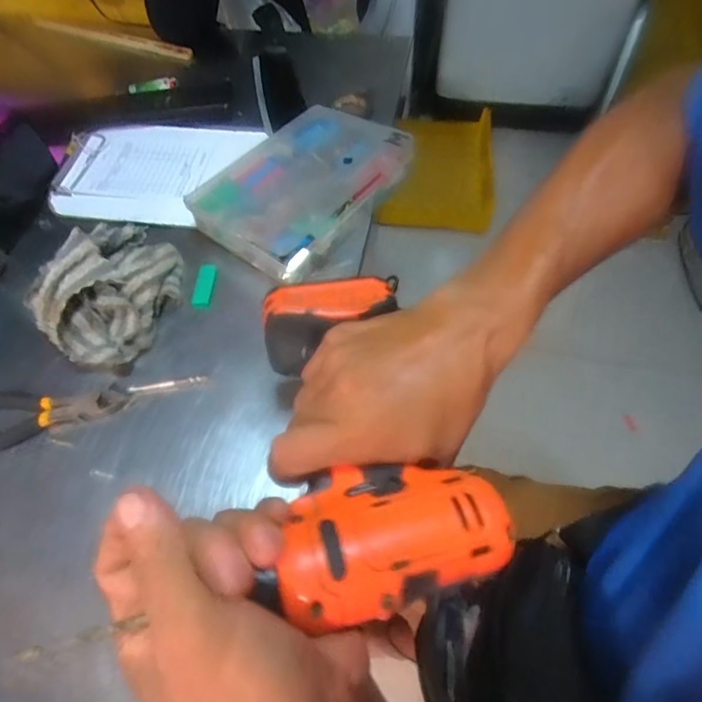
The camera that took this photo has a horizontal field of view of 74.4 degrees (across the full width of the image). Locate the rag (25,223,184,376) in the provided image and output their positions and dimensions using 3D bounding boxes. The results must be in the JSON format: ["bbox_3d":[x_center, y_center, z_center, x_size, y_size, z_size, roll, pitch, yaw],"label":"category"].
[{"bbox_3d":[-0.208,-0.063,0.399,0.105,0.042,0.148,18,61,13],"label":"rag"}]

